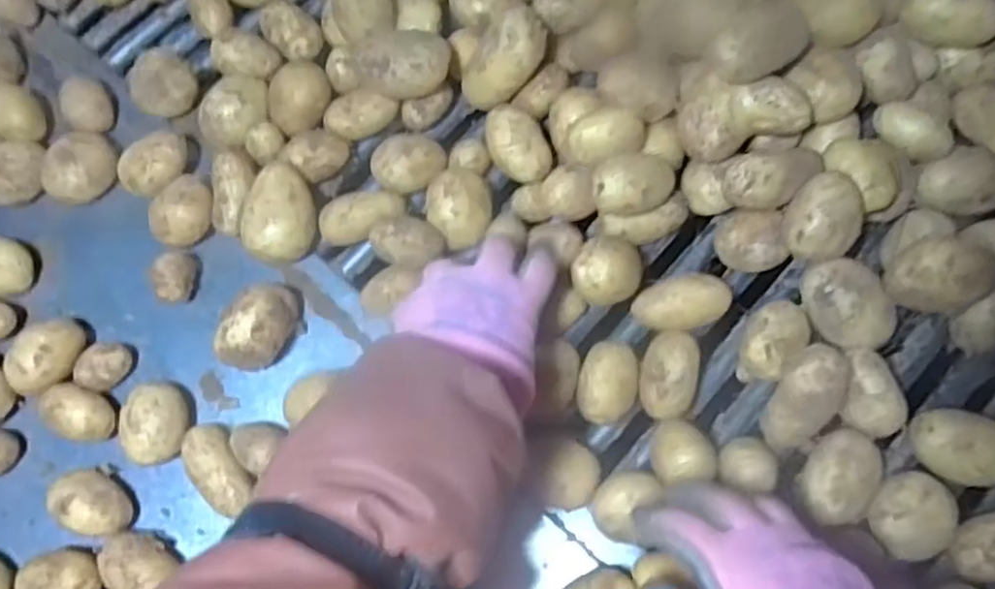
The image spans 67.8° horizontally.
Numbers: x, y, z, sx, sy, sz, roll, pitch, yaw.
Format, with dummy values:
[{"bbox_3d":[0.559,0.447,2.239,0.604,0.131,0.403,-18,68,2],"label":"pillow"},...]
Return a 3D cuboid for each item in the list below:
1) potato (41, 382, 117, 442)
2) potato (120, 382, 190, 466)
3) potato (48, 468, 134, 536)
[{"bbox_3d":[-0.288,0.083,0.516,0.050,0.038,0.032,18,75,5],"label":"potato"},{"bbox_3d":[-0.233,0.089,0.508,0.043,0.036,0.054,-18,75,-5],"label":"potato"},{"bbox_3d":[-0.268,0.139,0.496,0.049,0.039,0.033,24,75,7],"label":"potato"}]

